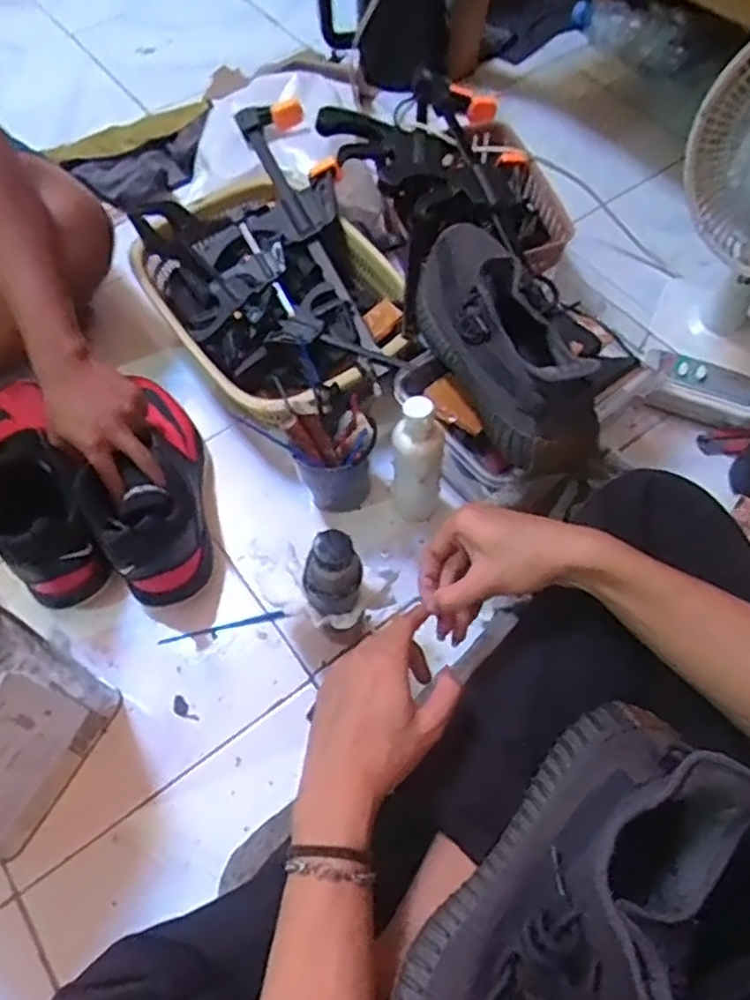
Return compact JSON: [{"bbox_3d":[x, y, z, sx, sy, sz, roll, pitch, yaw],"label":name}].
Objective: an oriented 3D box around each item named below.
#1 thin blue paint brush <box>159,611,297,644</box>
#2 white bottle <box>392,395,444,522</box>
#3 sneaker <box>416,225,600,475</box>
[{"bbox_3d":[-0.145,0.126,0.698,0.133,0.009,0.010,-11,62,-5],"label":"thin blue paint brush"},{"bbox_3d":[0.042,-0.031,0.668,0.047,0.157,0.047,-5,61,-2],"label":"white bottle"},{"bbox_3d":[0.112,-0.167,0.656,0.095,0.100,0.279,-14,62,-7],"label":"sneaker"}]

